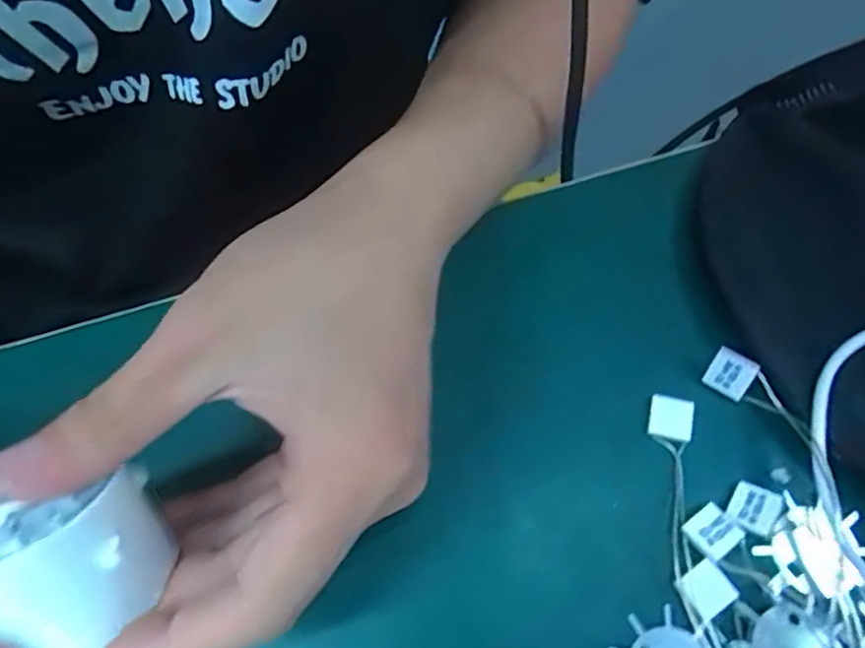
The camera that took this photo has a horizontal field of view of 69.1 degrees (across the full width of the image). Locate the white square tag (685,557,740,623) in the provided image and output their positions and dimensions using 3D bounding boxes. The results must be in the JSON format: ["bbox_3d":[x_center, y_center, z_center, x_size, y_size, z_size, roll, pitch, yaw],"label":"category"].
[{"bbox_3d":[0.095,0.091,0.215,0.015,0.004,0.016,-34,71,-11],"label":"white square tag"}]

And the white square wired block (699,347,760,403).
[{"bbox_3d":[0.114,0.019,0.240,0.016,0.019,0.004,35,43,26],"label":"white square wired block"}]

